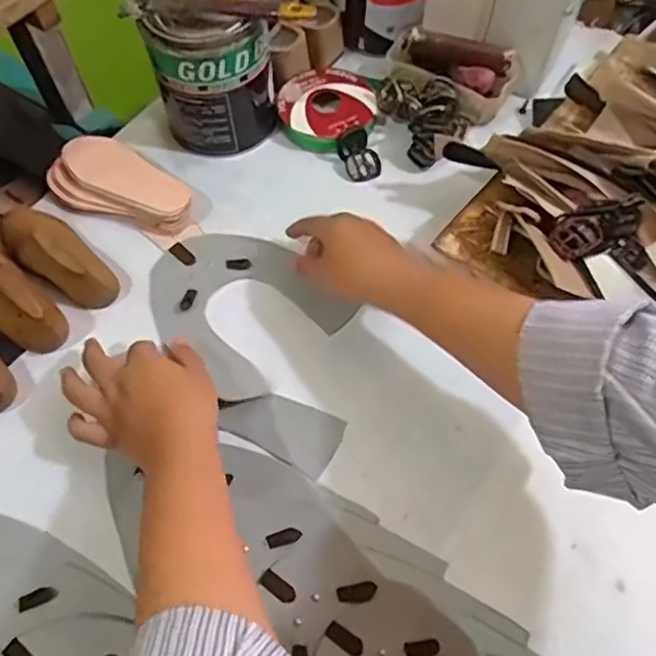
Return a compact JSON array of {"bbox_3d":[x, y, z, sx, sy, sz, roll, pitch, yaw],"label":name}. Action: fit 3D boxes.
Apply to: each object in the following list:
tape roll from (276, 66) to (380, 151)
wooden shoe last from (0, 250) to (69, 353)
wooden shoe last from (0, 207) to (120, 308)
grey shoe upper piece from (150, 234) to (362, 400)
[{"bbox_3d":[0.000,-0.221,0.621,0.094,0.025,0.098,0,61,0],"label":"tape roll"},{"bbox_3d":[-0.270,-0.034,0.504,0.146,0.053,0.051,37,67,18],"label":"wooden shoe last"},{"bbox_3d":[-0.236,-0.070,0.524,0.054,0.047,0.138,-40,69,-20],"label":"wooden shoe last"},{"bbox_3d":[-0.077,-0.023,0.526,0.158,0.006,0.127,40,68,19],"label":"grey shoe upper piece"}]

